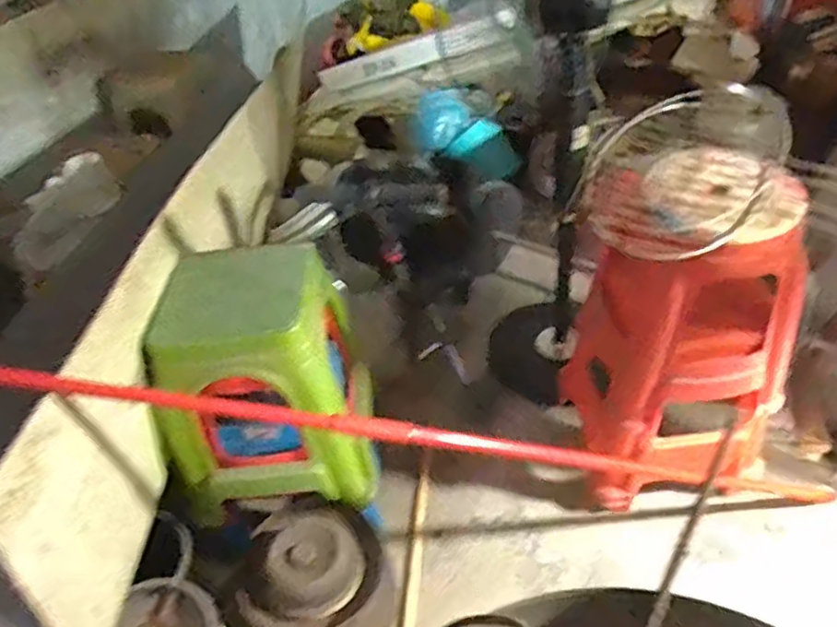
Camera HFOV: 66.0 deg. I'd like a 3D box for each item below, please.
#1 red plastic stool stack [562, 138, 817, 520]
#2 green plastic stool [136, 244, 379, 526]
[{"bbox_3d":[0.529,0.042,1.349,0.368,0.730,0.345,-11,42,-7],"label":"red plastic stool stack"},{"bbox_3d":[-0.306,0.127,1.305,0.360,0.423,0.313,-9,41,-5],"label":"green plastic stool"}]

